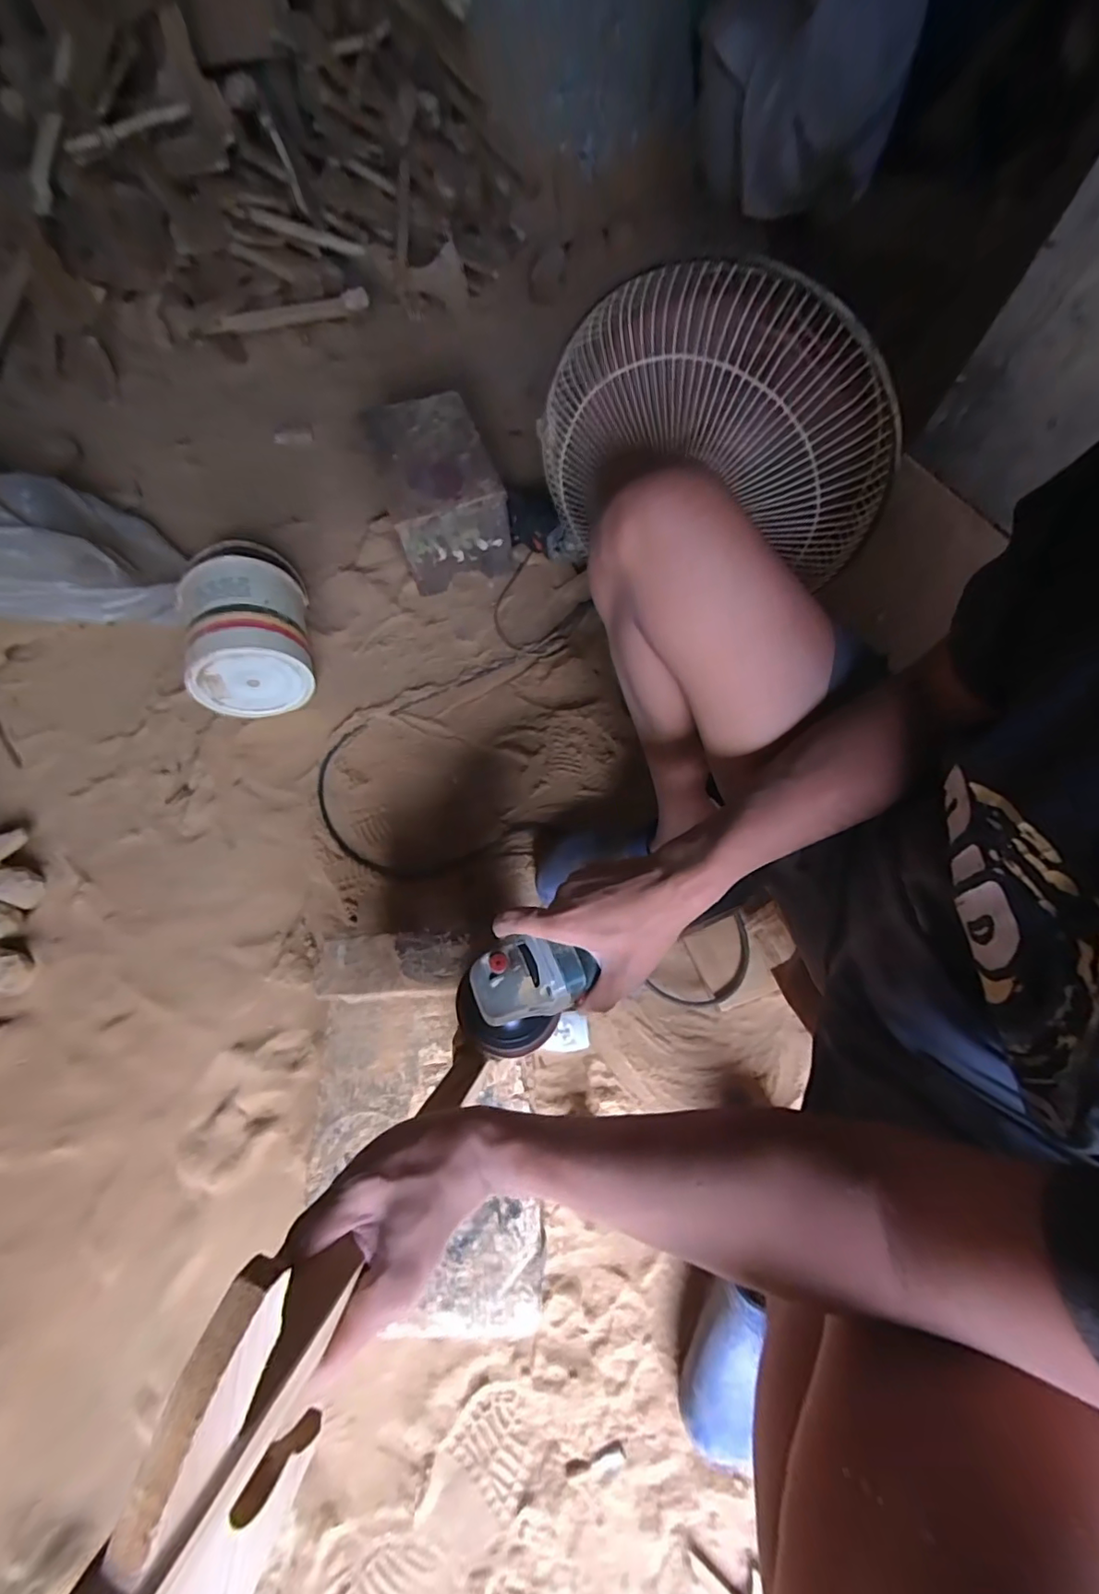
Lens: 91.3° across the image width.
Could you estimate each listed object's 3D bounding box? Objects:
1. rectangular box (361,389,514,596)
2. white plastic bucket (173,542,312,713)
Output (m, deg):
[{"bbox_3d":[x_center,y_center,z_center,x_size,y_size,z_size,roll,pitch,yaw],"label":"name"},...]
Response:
[{"bbox_3d":[-0.206,-0.565,1.021,0.194,0.197,0.276,-18,68,-8],"label":"rectangular box"},{"bbox_3d":[-0.510,-0.303,0.906,0.182,0.171,0.281,-16,68,-7],"label":"white plastic bucket"}]

